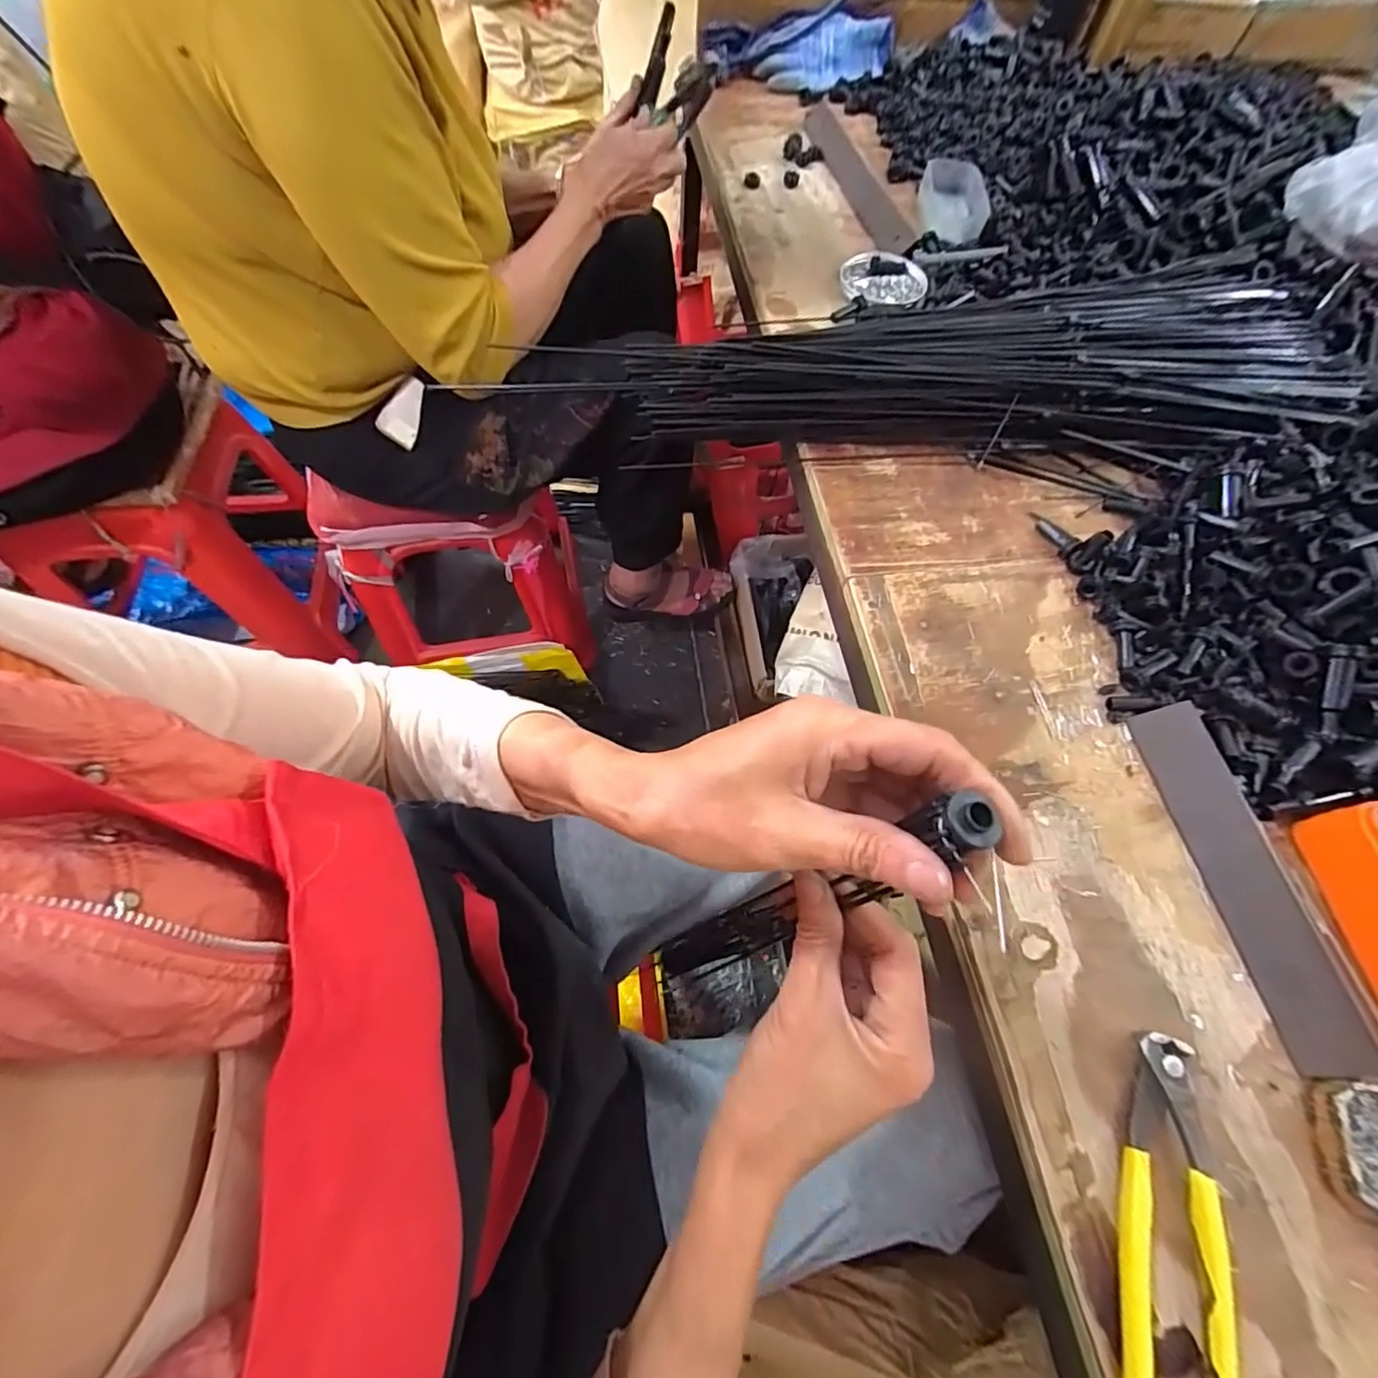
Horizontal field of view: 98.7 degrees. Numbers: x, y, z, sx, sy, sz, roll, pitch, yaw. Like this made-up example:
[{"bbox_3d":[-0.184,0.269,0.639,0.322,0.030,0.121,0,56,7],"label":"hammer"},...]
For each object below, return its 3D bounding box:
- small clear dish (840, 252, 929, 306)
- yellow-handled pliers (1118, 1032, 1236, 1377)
[{"bbox_3d":[0.211,-0.445,0.641,0.089,0.015,0.070,18,65,5],"label":"small clear dish"},{"bbox_3d":[0.241,0.265,0.294,0.047,0.018,0.163,19,65,5],"label":"yellow-handled pliers"}]

